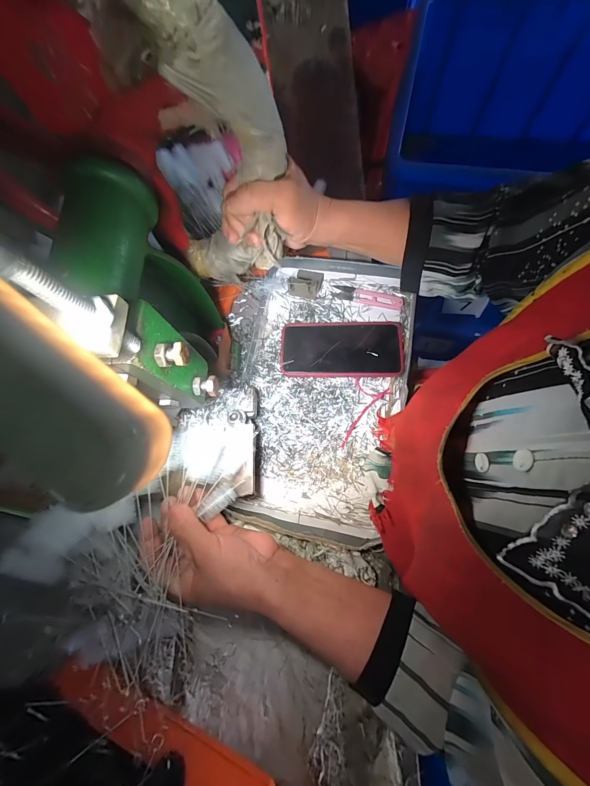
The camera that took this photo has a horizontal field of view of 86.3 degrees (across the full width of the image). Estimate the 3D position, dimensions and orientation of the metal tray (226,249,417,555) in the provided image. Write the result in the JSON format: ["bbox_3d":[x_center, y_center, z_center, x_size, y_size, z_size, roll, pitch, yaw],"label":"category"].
[{"bbox_3d":[0.036,-0.012,0.414,0.206,0.029,0.358,10,75,8],"label":"metal tray"}]

